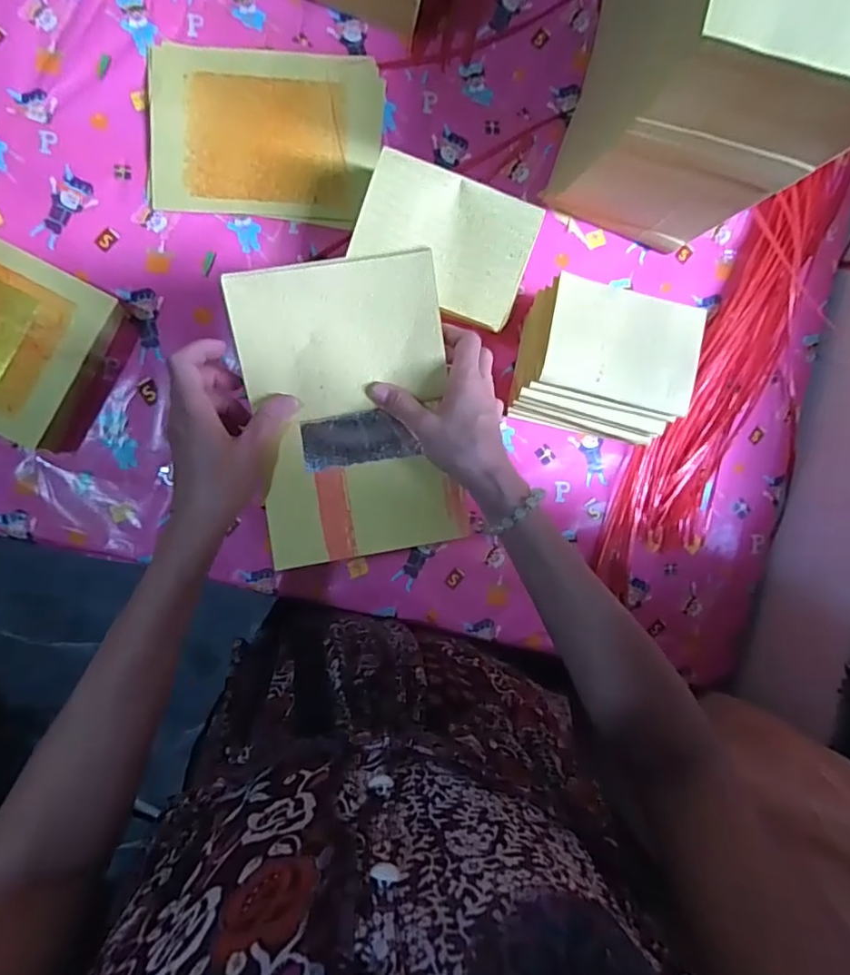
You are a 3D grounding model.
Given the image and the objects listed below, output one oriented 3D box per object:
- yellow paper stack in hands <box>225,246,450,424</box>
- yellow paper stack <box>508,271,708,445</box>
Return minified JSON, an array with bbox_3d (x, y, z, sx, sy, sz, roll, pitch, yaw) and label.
[{"bbox_3d":[-0.064,-0.116,0.441,0.152,0.010,0.114,-11,106,-5],"label":"yellow paper stack in hands"},{"bbox_3d":[0.183,-0.127,0.599,0.162,0.094,0.129,13,89,-8],"label":"yellow paper stack"}]

